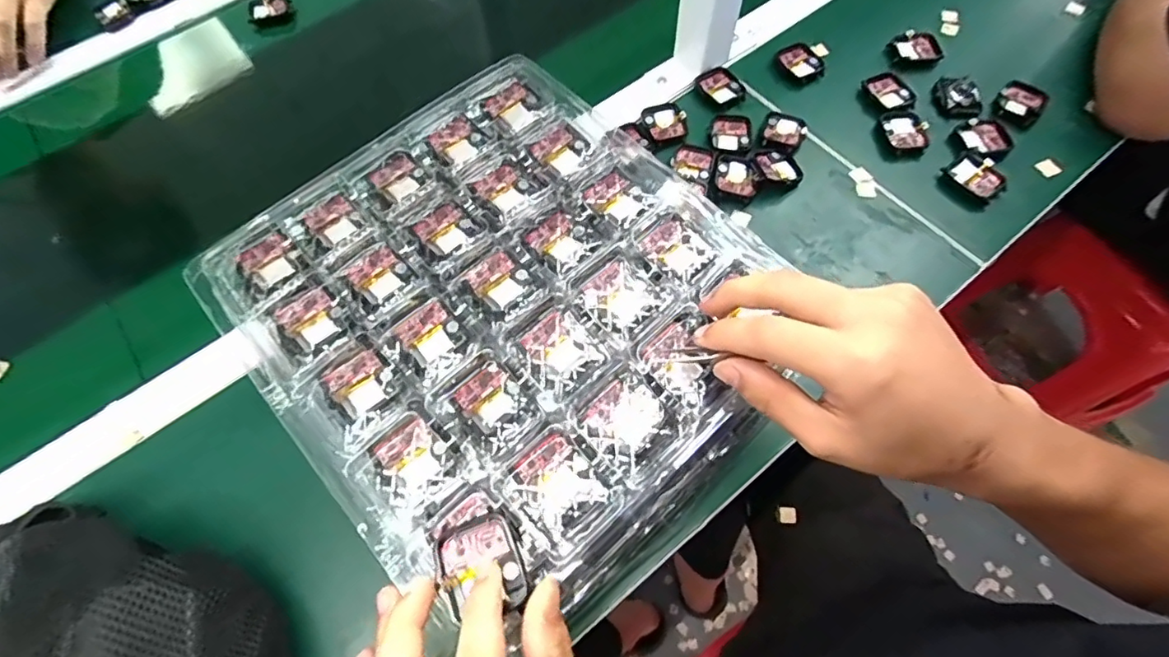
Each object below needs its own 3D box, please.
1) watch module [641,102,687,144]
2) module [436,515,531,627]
[{"bbox_3d":[0.076,-0.193,0.503,0.039,0.004,0.043,-13,65,-4],"label":"watch module"},{"bbox_3d":[-0.048,0.110,0.248,0.035,0.005,0.041,-25,66,-9],"label":"module"}]

